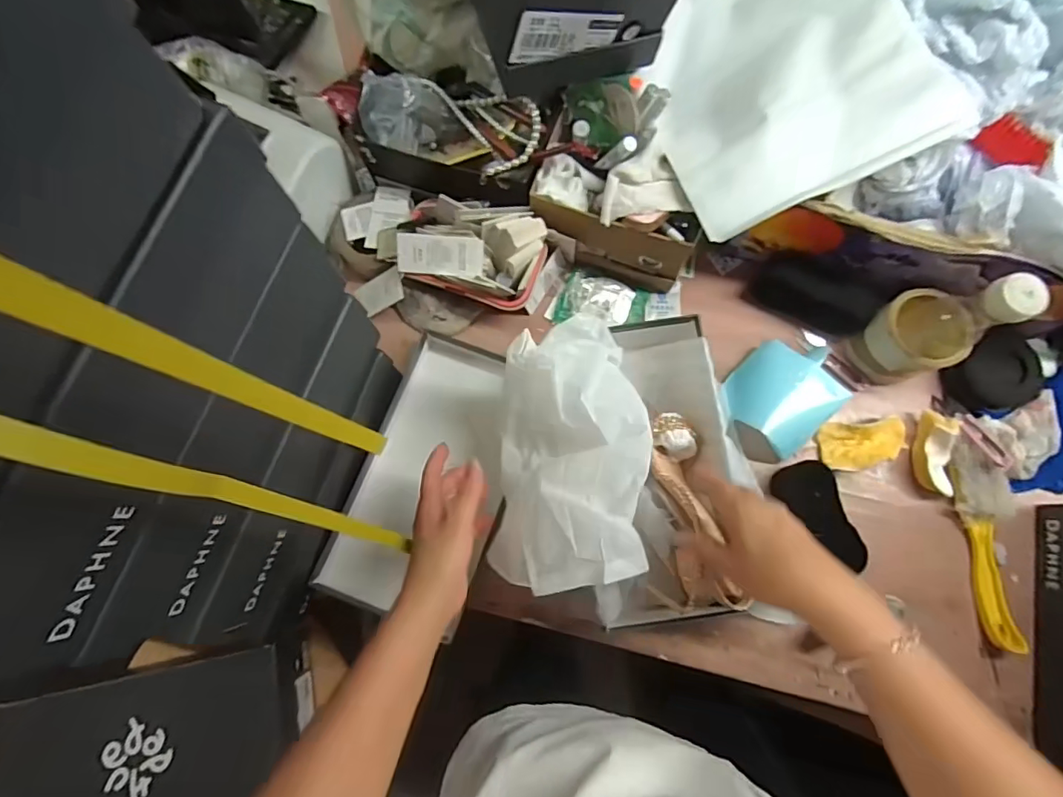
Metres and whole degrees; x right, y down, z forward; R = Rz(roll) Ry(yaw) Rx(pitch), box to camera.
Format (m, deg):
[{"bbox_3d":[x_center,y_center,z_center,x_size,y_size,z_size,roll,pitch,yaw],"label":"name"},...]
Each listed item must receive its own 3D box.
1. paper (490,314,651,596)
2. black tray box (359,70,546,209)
[{"bbox_3d":[0.036,0.045,0.479,0.128,0.084,0.245,3,78,1],"label":"paper"},{"bbox_3d":[-0.088,-0.297,0.581,0.210,0.067,0.117,19,79,4],"label":"black tray box"}]

